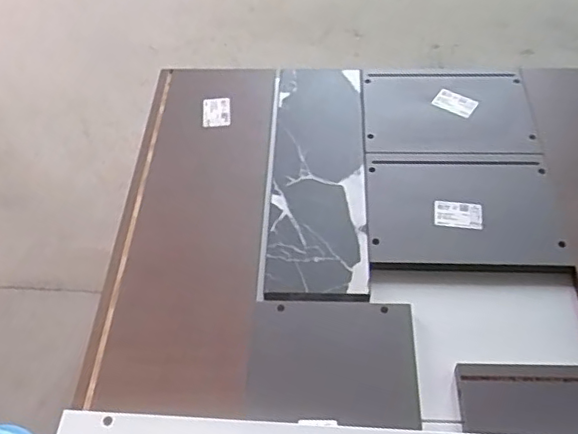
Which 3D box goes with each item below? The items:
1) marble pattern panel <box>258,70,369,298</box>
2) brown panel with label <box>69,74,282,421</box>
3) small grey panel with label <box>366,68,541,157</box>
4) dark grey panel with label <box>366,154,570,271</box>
[{"bbox_3d":[0.039,-0.074,0.838,0.131,0.010,0.403,0,50,3],"label":"marble pattern panel"},{"bbox_3d":[-0.128,-0.013,0.799,0.187,0.027,0.551,0,50,3],"label":"brown panel with label"},{"bbox_3d":[0.237,-0.164,0.903,0.248,0.011,0.186,1,50,3],"label":"small grey panel with label"},{"bbox_3d":[0.230,-0.017,0.795,0.244,0.011,0.185,1,50,3],"label":"dark grey panel with label"}]

